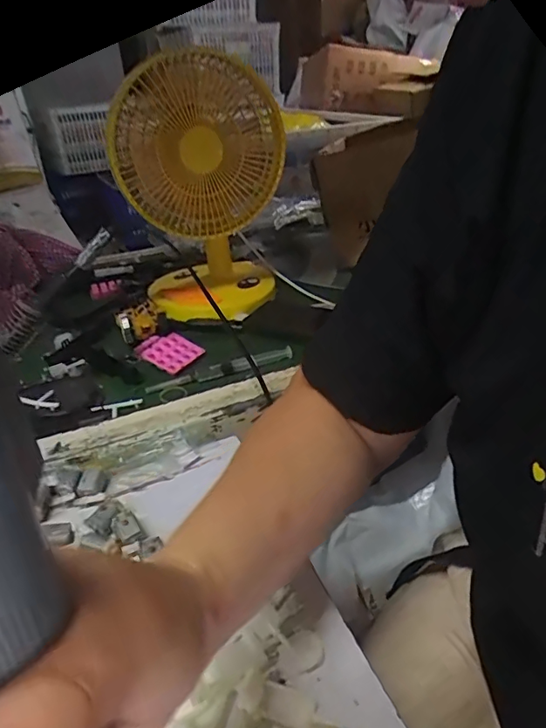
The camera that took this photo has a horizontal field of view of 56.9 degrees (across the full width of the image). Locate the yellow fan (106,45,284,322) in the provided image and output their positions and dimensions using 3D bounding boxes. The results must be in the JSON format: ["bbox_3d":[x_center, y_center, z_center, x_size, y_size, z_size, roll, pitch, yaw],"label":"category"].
[{"bbox_3d":[-0.104,-0.242,0.712,0.210,0.284,0.207,-11,32,-12],"label":"yellow fan"}]

